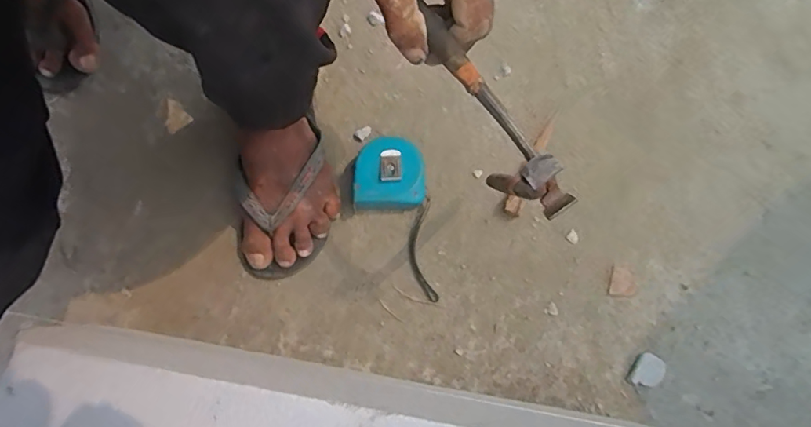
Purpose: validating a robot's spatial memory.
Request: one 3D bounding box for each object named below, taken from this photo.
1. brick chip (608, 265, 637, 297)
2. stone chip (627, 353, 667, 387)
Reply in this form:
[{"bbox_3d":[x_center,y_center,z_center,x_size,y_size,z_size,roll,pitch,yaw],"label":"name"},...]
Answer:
[{"bbox_3d":[0.235,0.074,0.550,0.029,0.004,0.033,16,78,4],"label":"brick chip"},{"bbox_3d":[0.251,0.164,0.530,0.031,0.004,0.037,34,80,7],"label":"stone chip"}]

